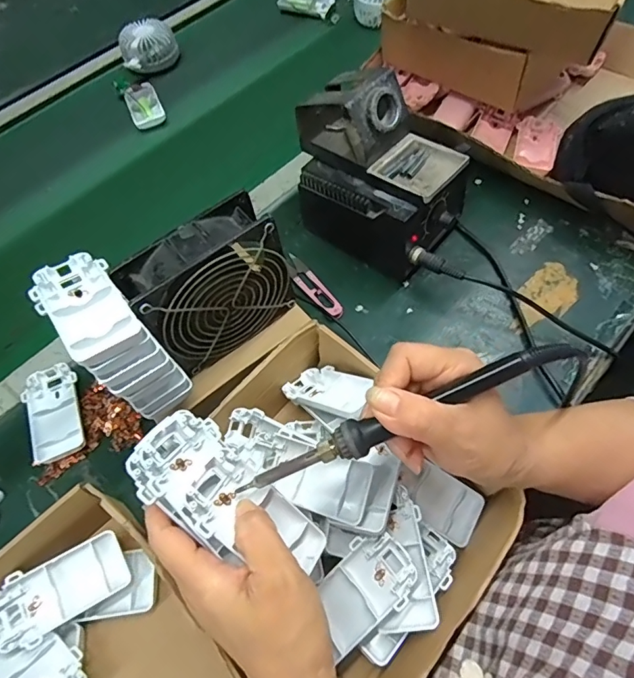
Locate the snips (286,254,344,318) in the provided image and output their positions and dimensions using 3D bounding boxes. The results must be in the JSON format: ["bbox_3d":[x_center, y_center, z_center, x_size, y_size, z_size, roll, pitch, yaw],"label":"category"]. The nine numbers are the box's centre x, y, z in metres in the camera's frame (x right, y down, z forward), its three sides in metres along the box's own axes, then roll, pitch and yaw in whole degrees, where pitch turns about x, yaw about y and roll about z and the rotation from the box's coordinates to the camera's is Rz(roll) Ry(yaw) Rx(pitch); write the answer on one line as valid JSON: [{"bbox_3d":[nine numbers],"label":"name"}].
[{"bbox_3d":[-0.005,-0.059,0.506,0.023,0.008,0.100,-33,64,-14],"label":"snips"}]

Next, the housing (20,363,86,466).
[{"bbox_3d":[-0.254,0.071,0.453,0.046,0.016,0.098,-23,62,-9],"label":"housing"}]

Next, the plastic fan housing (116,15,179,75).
[{"bbox_3d":[-0.272,-0.474,0.751,0.094,0.042,0.083,-21,62,-7],"label":"plastic fan housing"}]

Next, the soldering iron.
[{"bbox_3d":[0.051,0.046,0.270,0.210,0.013,0.020,-25,62,3],"label":"soldering iron"}]

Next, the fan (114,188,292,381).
[{"bbox_3d":[-0.083,-0.040,0.377,0.117,0.113,0.045,-36,65,-15],"label":"fan"}]

